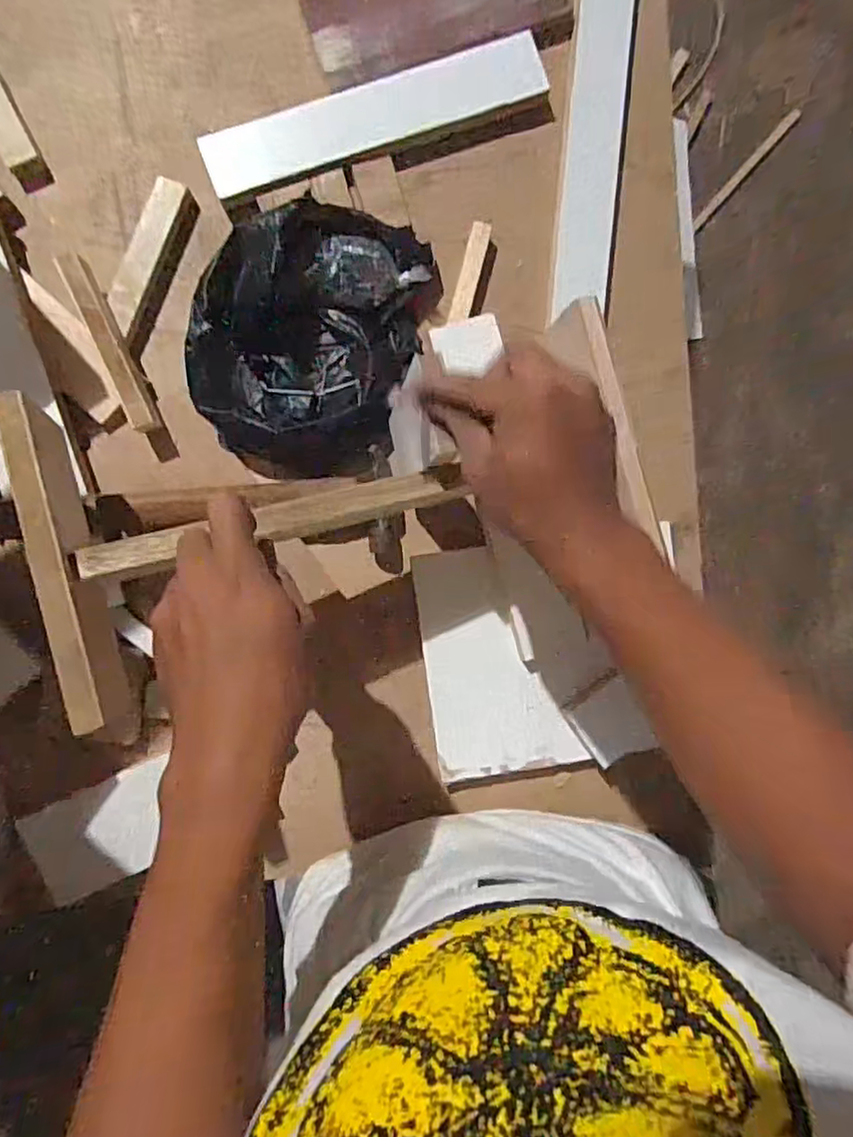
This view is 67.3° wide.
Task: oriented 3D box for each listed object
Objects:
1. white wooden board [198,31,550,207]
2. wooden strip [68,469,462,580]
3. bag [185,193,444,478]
[{"bbox_3d":[-0.042,-0.381,0.539,0.292,0.009,0.058,-22,95,-3],"label":"white wooden board"},{"bbox_3d":[-0.094,-0.031,0.419,0.243,0.011,0.023,-14,96,-14],"label":"wooden strip"},{"bbox_3d":[-0.096,-0.188,0.532,0.170,0.044,0.214,18,92,-6],"label":"bag"}]

